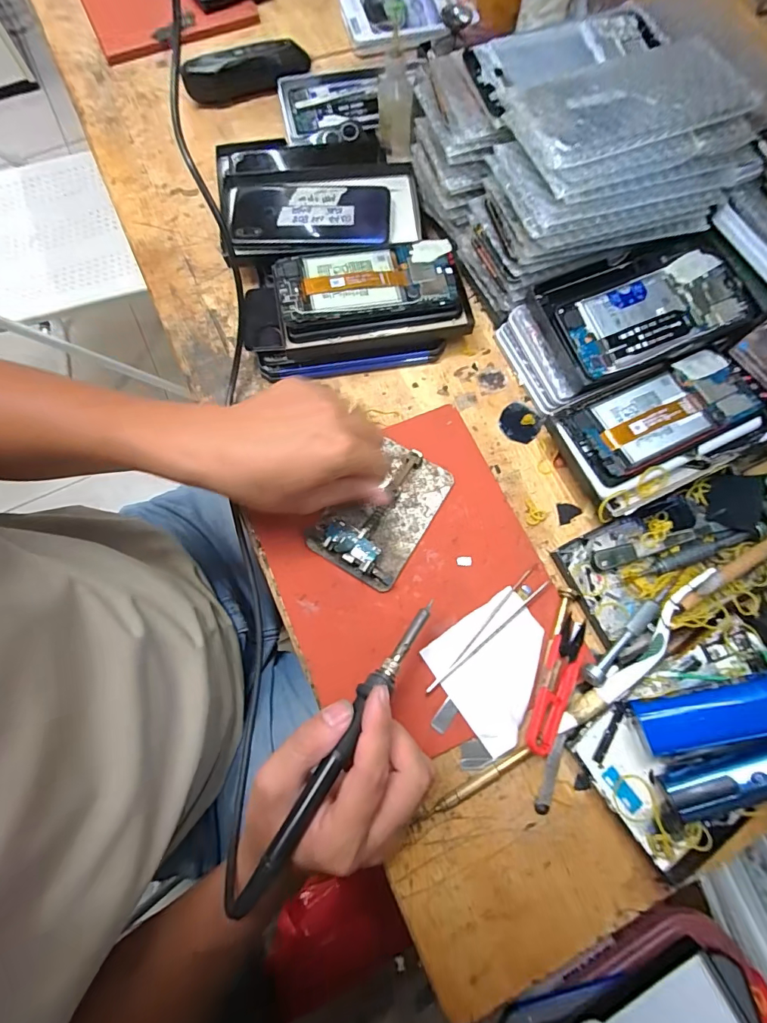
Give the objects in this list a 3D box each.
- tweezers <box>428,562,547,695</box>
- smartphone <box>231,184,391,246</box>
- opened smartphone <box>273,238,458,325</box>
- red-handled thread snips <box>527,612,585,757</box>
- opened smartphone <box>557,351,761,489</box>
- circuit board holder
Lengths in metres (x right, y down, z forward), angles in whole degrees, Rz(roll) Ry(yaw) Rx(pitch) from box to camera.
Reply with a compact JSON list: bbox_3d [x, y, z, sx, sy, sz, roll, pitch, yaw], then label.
[{"bbox_3d":[0.080,0.091,0.343,0.127,0.006,0.018,-41,77,-11],"label":"tweezers"},{"bbox_3d":[-0.072,-0.296,0.444,0.155,0.008,0.084,-2,76,0],"label":"smartphone"},{"bbox_3d":[-0.014,-0.213,0.410,0.163,0.012,0.071,-10,74,-3],"label":"opened smartphone"},{"bbox_3d":[0.129,0.126,0.327,0.027,0.022,0.098,21,75,7],"label":"red-handled thread snips"},{"bbox_3d":[0.237,-0.084,0.375,0.160,0.009,0.072,-24,74,-7],"label":"opened smartphone"},{"bbox_3d":[-0.002,-0.002,0.366,0.079,0.019,0.115,30,78,9],"label":"circuit board holder"}]

